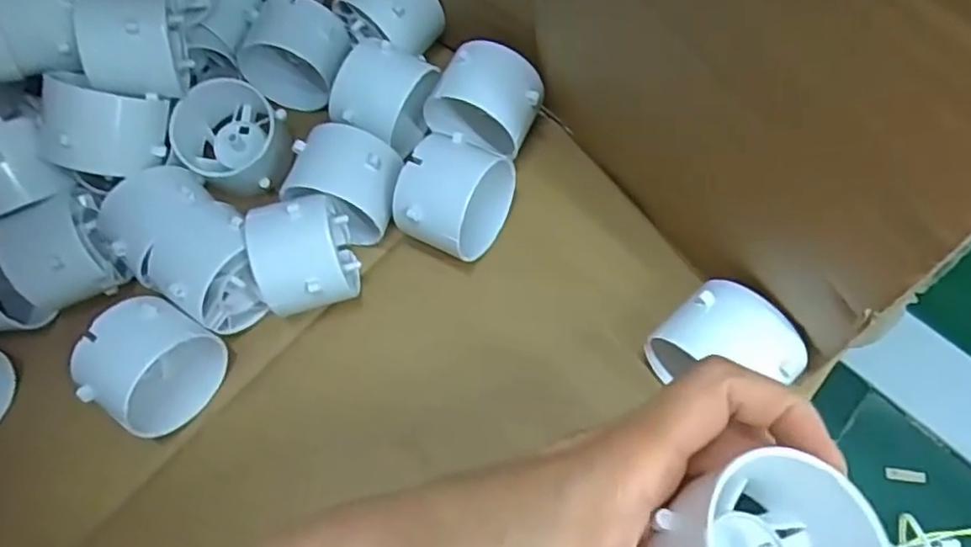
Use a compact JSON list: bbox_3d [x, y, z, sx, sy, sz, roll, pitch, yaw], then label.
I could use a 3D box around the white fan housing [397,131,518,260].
[{"bbox_3d":[-0.014,-0.034,0.296,0.039,0.043,0.051,23,70,15],"label":"white fan housing"}]

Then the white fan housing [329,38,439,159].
[{"bbox_3d":[-0.050,-0.081,0.321,0.036,0.050,0.048,31,72,18],"label":"white fan housing"}]

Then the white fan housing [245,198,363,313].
[{"bbox_3d":[-0.078,-0.005,0.292,0.038,0.050,0.045,-9,65,1],"label":"white fan housing"}]

